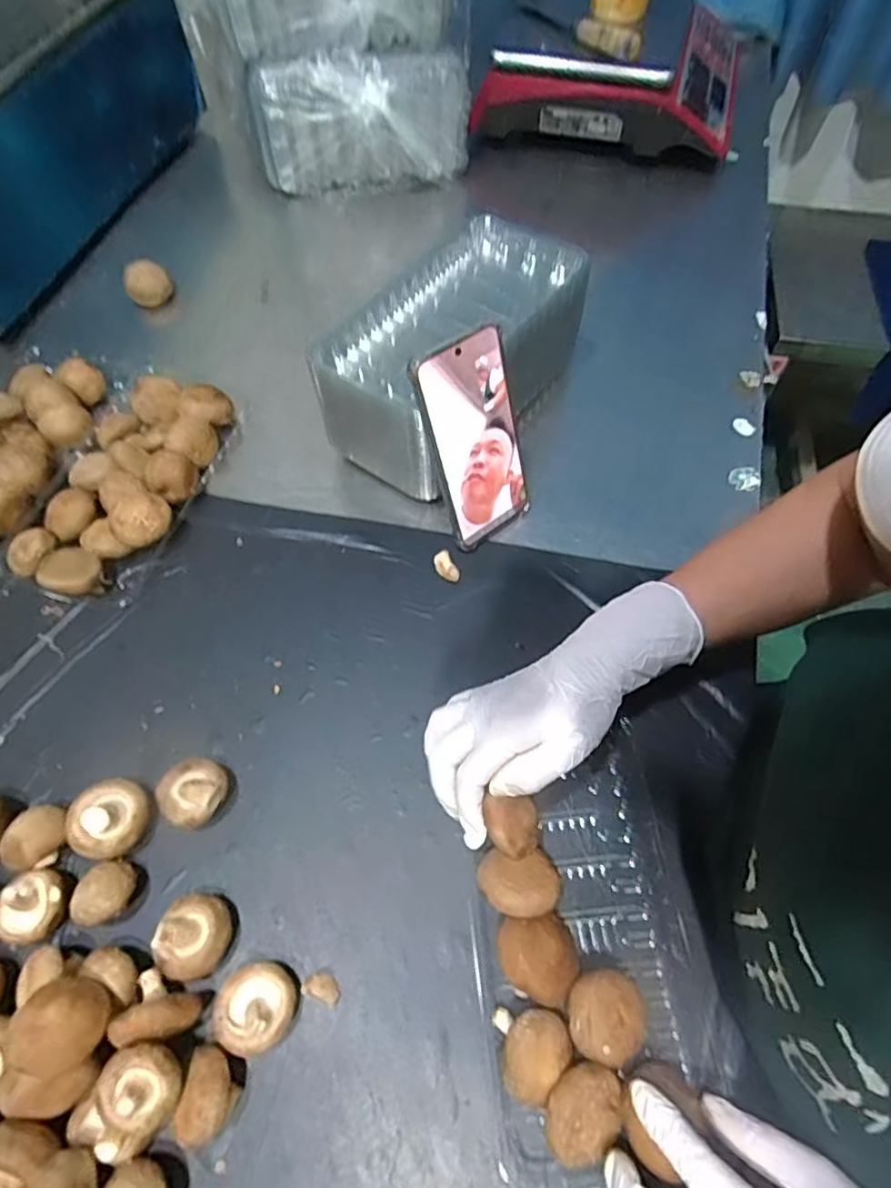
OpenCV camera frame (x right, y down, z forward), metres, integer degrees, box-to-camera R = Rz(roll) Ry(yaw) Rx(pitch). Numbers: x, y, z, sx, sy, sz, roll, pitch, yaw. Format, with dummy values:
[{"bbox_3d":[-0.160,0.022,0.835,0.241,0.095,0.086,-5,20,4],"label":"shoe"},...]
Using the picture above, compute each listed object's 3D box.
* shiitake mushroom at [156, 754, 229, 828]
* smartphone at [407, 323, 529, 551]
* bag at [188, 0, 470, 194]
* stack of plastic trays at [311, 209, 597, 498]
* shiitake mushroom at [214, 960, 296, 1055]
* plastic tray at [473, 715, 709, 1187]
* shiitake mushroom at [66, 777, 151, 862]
[{"bbox_3d":[-0.166,0.131,0.404,0.043,0.029,0.042,13,62,8],"label":"shiitake mushroom"},{"bbox_3d":[0.023,-0.111,0.459,0.076,0.158,0.016,-31,42,-14],"label":"smartphone"},{"bbox_3d":[-0.130,-0.637,0.661,0.286,0.279,0.203,-12,62,-5],"label":"bag"},{"bbox_3d":[0.013,-0.211,0.544,0.131,0.103,0.258,33,67,18],"label":"stack of plastic trays"},{"bbox_3d":[-0.108,0.230,0.342,0.046,0.016,0.042,18,39,5],"label":"shiitake mushroom"},{"bbox_3d":[0.076,0.193,0.355,0.115,0.042,0.225,-4,61,0],"label":"plastic tray"},{"bbox_3d":[-0.216,0.143,0.391,0.044,0.036,0.046,18,63,11],"label":"shiitake mushroom"}]

